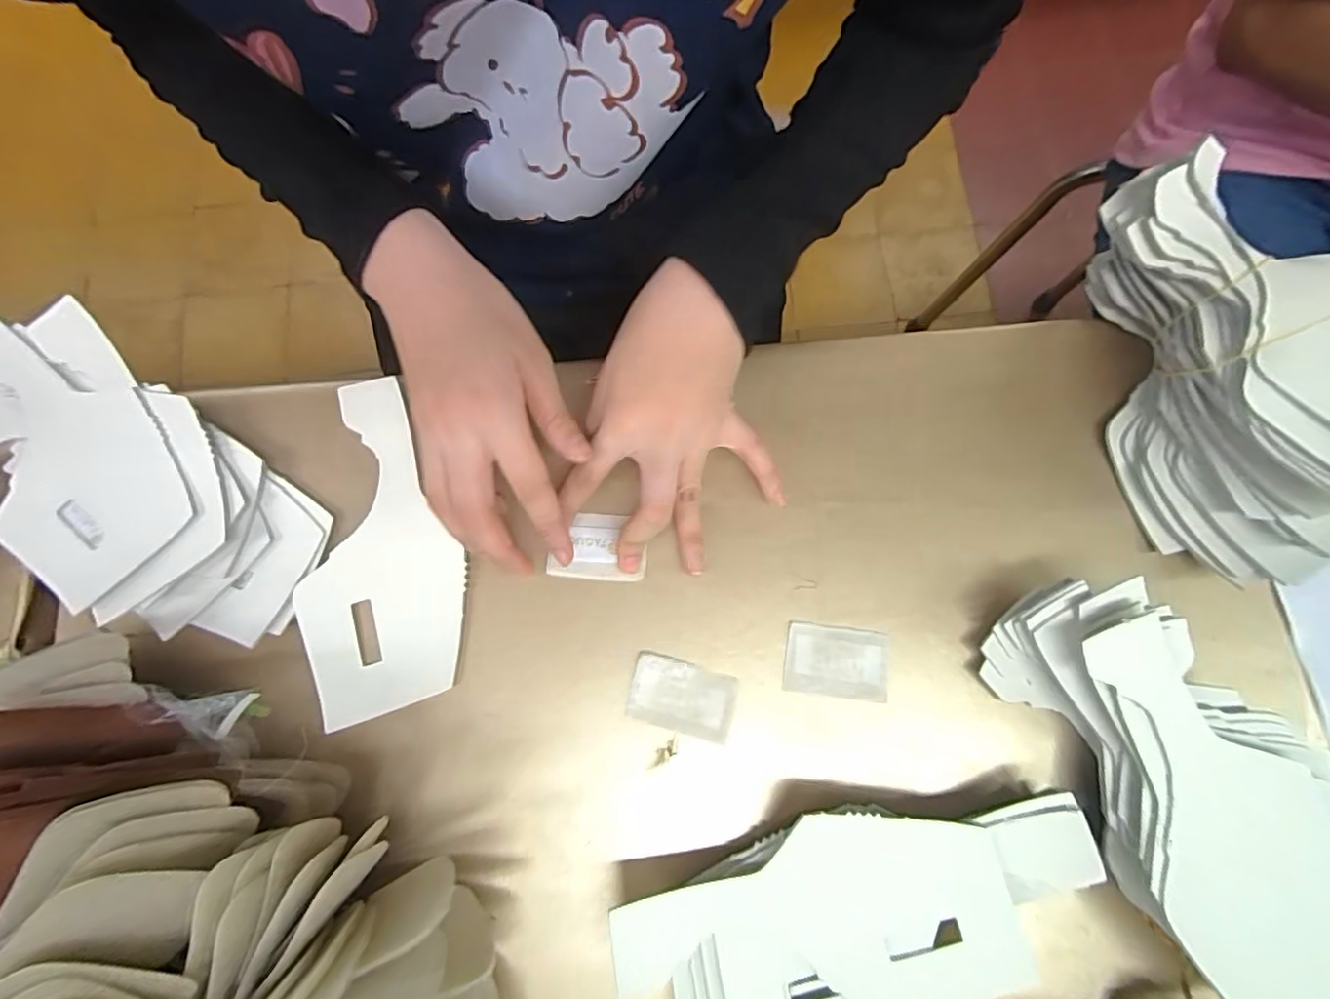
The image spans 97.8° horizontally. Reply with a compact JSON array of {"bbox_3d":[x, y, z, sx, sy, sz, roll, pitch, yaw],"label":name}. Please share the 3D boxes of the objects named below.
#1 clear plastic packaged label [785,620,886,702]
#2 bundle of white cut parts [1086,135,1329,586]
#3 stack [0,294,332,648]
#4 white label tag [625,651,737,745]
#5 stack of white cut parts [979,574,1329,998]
[{"bbox_3d":[0.091,0.086,0.307,0.053,0.004,0.035,7,77,2],"label":"clear plastic packaged label"},{"bbox_3d":[0.324,-0.076,0.301,0.144,0.092,0.219,-8,77,-2],"label":"bundle of white cut parts"},{"bbox_3d":[-0.297,-0.011,0.318,0.238,0.032,0.104,38,80,8],"label":"stack"},{"bbox_3d":[0.008,0.103,0.304,0.054,0.004,0.034,14,77,3],"label":"white label tag"},{"bbox_3d":[0.244,0.133,0.271,0.107,0.049,0.206,-31,79,-7],"label":"stack of white cut parts"}]

